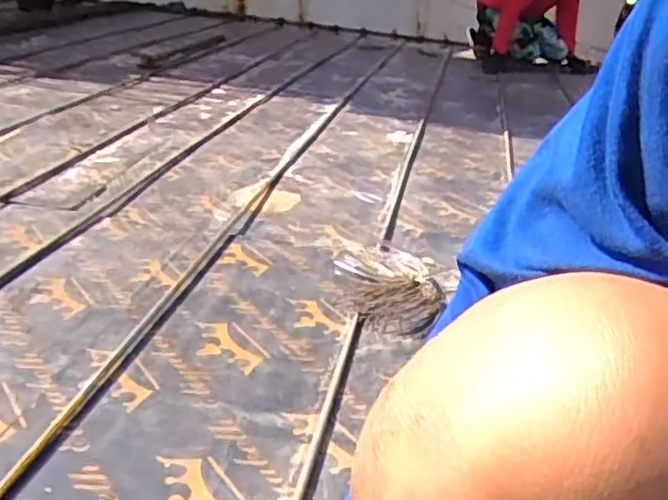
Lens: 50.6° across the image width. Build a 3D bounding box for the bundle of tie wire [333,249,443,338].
[{"bbox_3d":[0.100,0.066,1.302,0.161,0.034,0.317,0,24,-11],"label":"bundle of tie wire"}]

